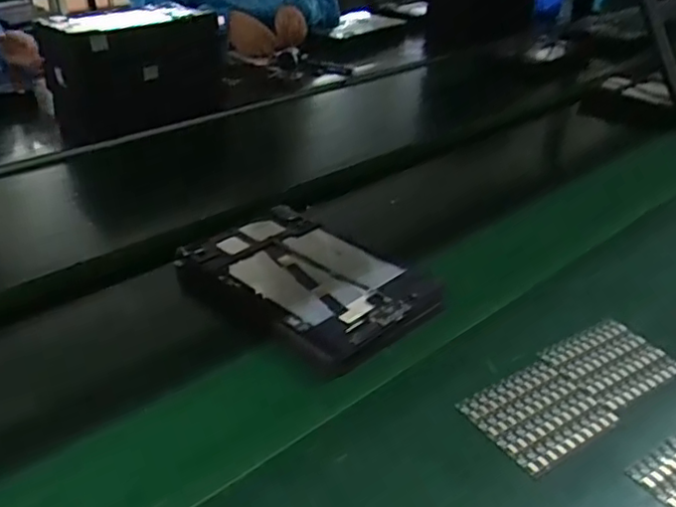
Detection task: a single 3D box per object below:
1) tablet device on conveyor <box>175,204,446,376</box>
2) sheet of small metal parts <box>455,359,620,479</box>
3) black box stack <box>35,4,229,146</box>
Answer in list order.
[{"bbox_3d":[-0.031,0.018,0.636,0.159,0.014,0.244,-26,41,-37],"label":"tablet device on conveyor"},{"bbox_3d":[0.158,0.125,0.499,0.099,0.004,0.080,-19,35,-29],"label":"sheet of small metal parts"},{"bbox_3d":[-0.328,-0.303,1.026,0.153,0.154,0.238,23,37,35],"label":"black box stack"}]

